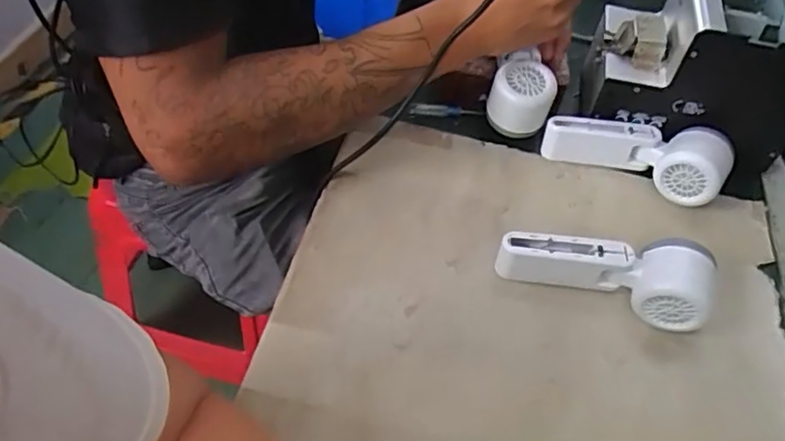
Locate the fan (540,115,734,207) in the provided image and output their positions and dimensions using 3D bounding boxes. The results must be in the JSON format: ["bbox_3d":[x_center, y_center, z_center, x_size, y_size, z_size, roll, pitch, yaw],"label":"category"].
[{"bbox_3d":[0.228,-0.067,0.596,0.163,0.047,0.053,20,52,11],"label":"fan"}]

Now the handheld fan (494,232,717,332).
[{"bbox_3d":[0.169,0.038,0.505,0.166,0.048,0.055,14,51,6],"label":"handheld fan"}]

